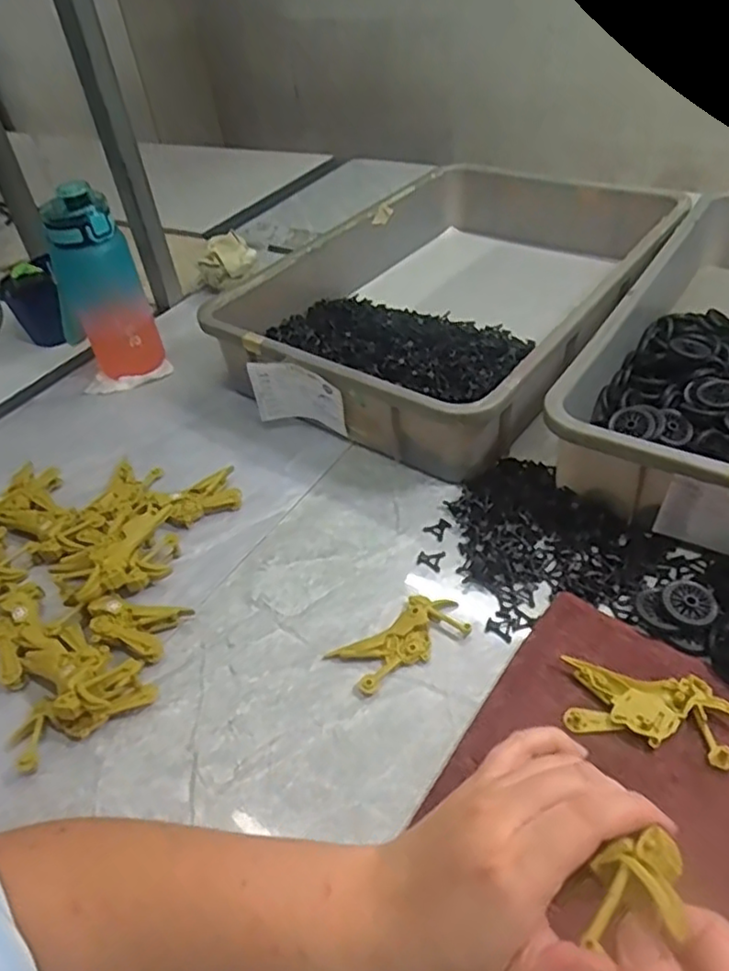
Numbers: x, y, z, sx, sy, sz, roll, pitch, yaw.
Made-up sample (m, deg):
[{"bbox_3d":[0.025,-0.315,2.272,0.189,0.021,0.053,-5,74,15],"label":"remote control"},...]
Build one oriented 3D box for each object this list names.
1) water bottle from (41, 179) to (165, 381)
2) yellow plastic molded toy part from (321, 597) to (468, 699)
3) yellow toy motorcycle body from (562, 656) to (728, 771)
[{"bbox_3d":[-0.295,-0.222,0.747,0.078,0.227,0.069,-25,45,-18],"label":"water bottle"},{"bbox_3d":[0.028,0.114,0.489,0.099,0.012,0.045,-28,46,-21],"label":"yellow plastic molded toy part"},{"bbox_3d":[0.182,0.143,0.423,0.100,0.011,0.051,10,45,18],"label":"yellow toy motorcycle body"}]

